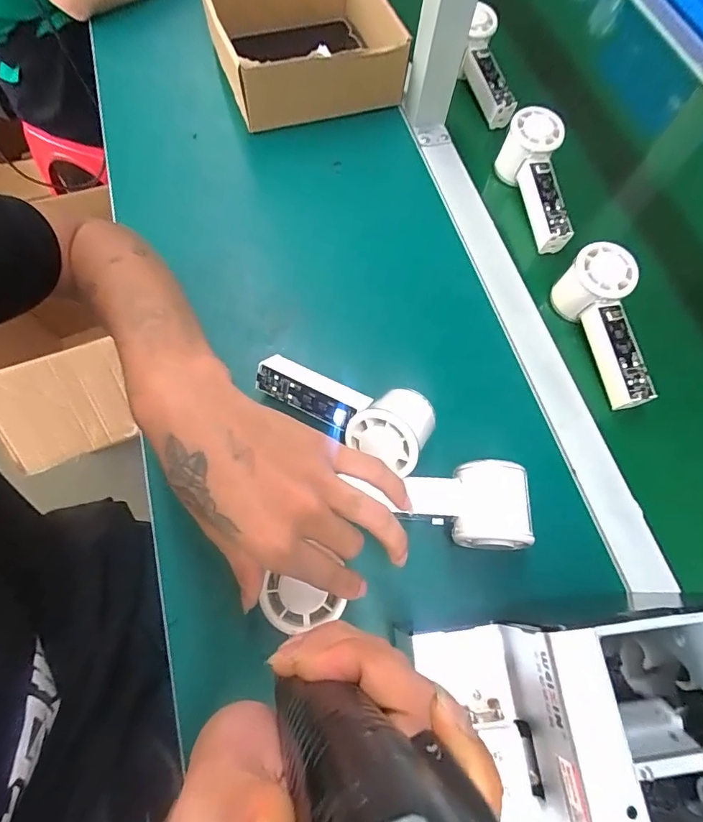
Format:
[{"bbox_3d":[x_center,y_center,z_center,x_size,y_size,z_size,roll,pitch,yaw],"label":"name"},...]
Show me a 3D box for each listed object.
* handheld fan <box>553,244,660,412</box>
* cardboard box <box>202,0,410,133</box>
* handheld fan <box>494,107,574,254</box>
[{"bbox_3d":[0.242,-0.076,0.412,0.048,0.061,0.138,-12,66,-6],"label":"handheld fan"},{"bbox_3d":[-0.054,-0.432,0.530,0.194,0.082,0.199,-19,67,-9],"label":"cardboard box"},{"bbox_3d":[0.198,-0.242,0.474,0.049,0.058,0.141,-4,66,-3],"label":"handheld fan"}]

